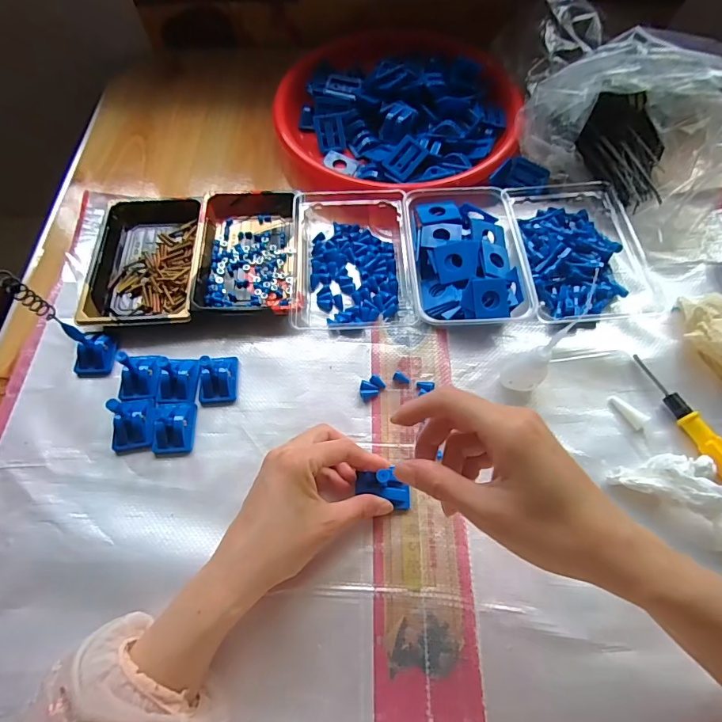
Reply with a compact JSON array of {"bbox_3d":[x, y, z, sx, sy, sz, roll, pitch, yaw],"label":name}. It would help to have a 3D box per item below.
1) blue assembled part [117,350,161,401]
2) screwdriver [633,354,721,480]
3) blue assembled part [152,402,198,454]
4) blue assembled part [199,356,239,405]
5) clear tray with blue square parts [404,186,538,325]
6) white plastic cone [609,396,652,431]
[{"bbox_3d":[-0.200,0.013,0.400,0.034,0.021,0.038,3,63,3],"label":"blue assembled part"},{"bbox_3d":[0.284,0.055,0.379,0.016,0.016,0.141,-23,64,-10],"label":"screwdriver"},{"bbox_3d":[-0.163,0.055,0.385,0.033,0.022,0.044,-4,63,-1],"label":"blue assembled part"},{"bbox_3d":[-0.131,0.011,0.395,0.033,0.041,0.041,-4,63,-1],"label":"blue assembled part"},{"bbox_3d":[0.103,-0.107,0.452,0.106,0.034,0.165,-4,63,-1],"label":"clear tray with blue square parts"},{"bbox_3d":[0.233,0.043,0.390,0.012,0.011,0.034,-32,66,-14],"label":"white plastic cone"}]

